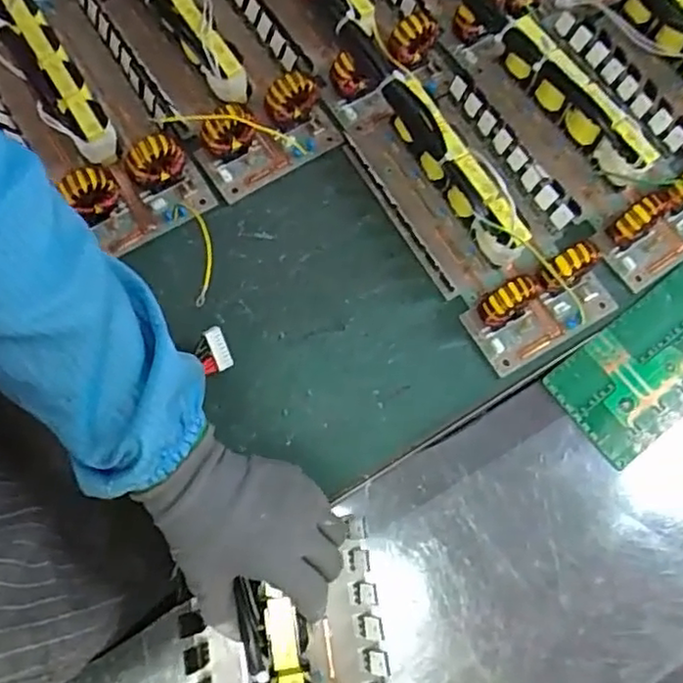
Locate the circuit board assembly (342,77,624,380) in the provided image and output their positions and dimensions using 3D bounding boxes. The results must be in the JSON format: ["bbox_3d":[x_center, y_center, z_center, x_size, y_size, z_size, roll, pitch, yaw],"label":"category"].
[{"bbox_3d":[0.125,-0.126,0.579,0.144,0.056,0.282,-31,76,-11],"label":"circuit board assembly"}]

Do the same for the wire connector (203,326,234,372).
[{"bbox_3d":[-0.101,0.006,0.539,0.013,0.040,0.009,-20,29,-9],"label":"wire connector"}]

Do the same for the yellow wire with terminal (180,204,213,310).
[{"bbox_3d":[-0.119,-0.081,0.543,0.021,0.027,0.149,-15,39,-7],"label":"yellow wire with terminal"}]

